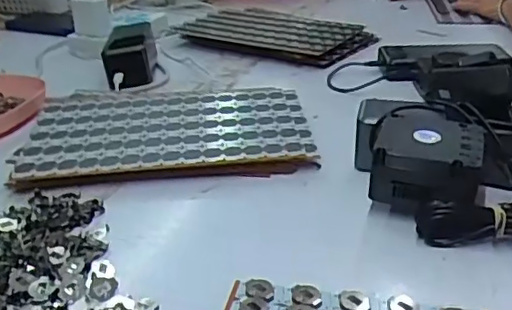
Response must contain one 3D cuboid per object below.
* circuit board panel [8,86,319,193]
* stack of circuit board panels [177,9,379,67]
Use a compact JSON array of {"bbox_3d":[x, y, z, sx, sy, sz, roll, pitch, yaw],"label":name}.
[{"bbox_3d":[-0.089,-0.030,0.583,0.273,0.013,0.190,-2,28,-2],"label":"circuit board panel"},{"bbox_3d":[0.024,-0.184,0.864,0.270,0.022,0.173,18,33,33],"label":"stack of circuit board panels"}]

